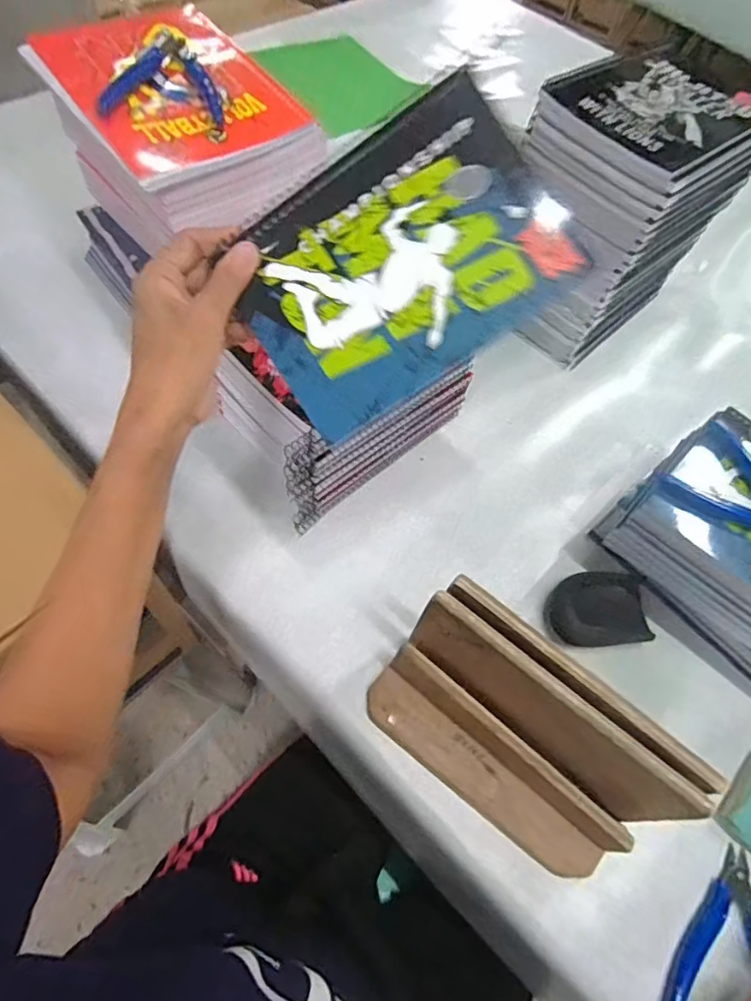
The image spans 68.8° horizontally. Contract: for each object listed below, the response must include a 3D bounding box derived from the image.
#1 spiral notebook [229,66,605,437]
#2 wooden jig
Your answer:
[{"bbox_3d":[0.014,-0.146,0.336,0.195,0.015,0.141,-35,86,4],"label":"spiral notebook"},{"bbox_3d":[0.103,0.172,0.387,0.213,0.125,0.094,38,64,14],"label":"wooden jig"}]

